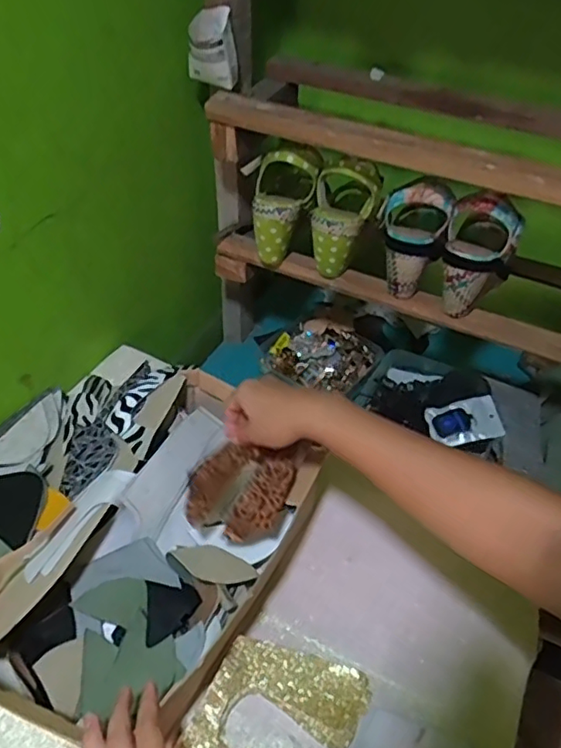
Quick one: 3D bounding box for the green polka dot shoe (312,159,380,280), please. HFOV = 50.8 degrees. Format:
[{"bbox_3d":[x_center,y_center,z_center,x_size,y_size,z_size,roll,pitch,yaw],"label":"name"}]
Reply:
[{"bbox_3d":[0.081,-0.197,0.750,0.080,0.133,0.079,8,44,5],"label":"green polka dot shoe"}]

